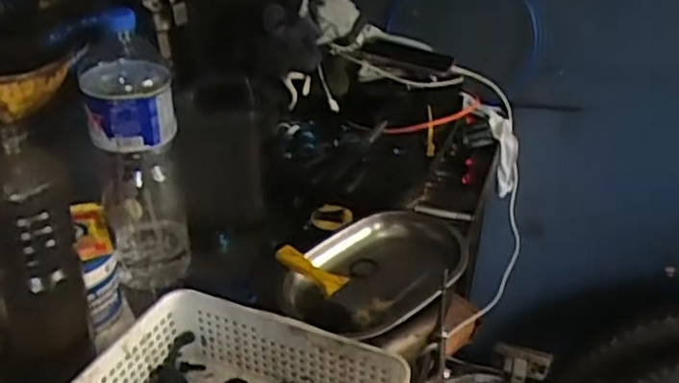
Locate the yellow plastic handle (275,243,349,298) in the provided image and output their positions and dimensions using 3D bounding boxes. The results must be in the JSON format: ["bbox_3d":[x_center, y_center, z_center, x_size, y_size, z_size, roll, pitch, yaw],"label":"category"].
[{"bbox_3d":[-0.032,0.084,0.749,0.085,0.021,0.028,25,39,33],"label":"yellow plastic handle"}]

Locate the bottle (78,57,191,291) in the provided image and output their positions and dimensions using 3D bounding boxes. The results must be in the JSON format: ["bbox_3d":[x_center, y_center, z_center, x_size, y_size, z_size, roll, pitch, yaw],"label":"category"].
[{"bbox_3d":[-0.211,-0.013,0.718,0.086,0.252,0.077,-11,34,-18],"label":"bottle"}]

